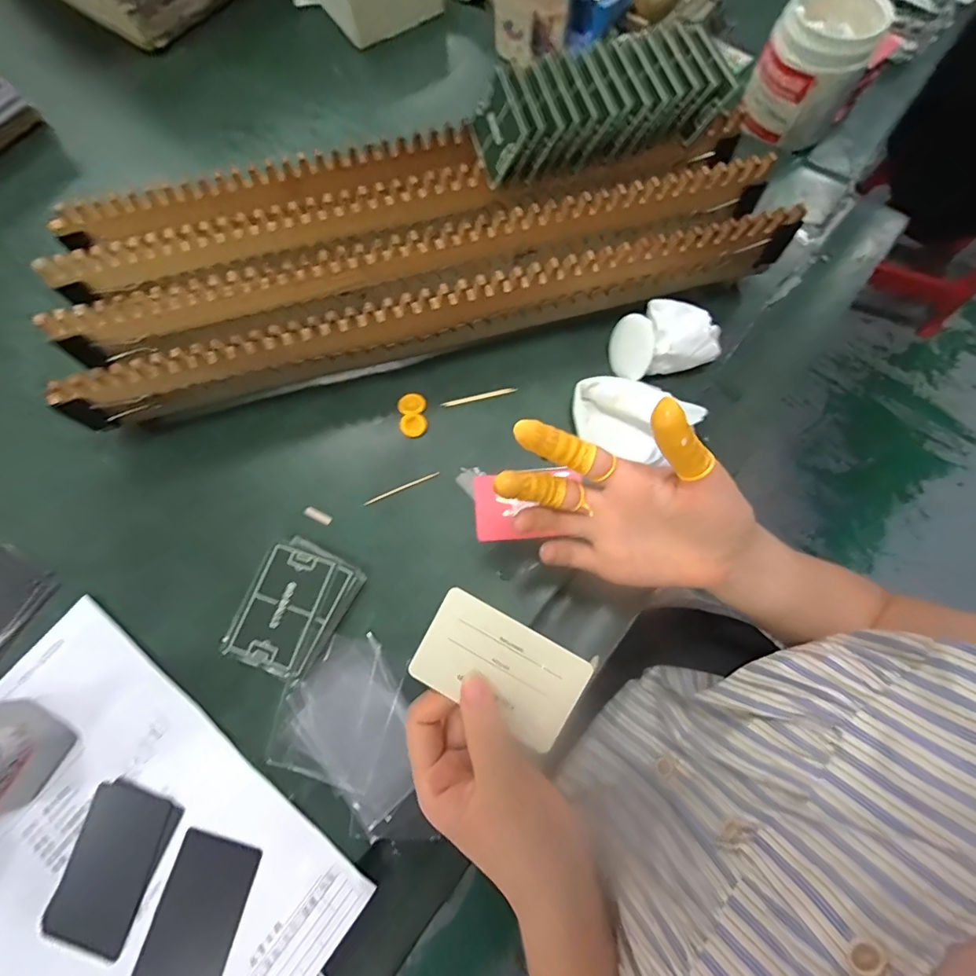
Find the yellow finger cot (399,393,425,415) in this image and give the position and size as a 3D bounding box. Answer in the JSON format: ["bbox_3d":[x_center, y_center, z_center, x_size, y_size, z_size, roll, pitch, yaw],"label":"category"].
[{"bbox_3d":[-0.065,-0.072,0.406,0.023,0.005,0.020,-6,72,-1],"label":"yellow finger cot"}]

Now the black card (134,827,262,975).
[{"bbox_3d":[-0.182,0.270,0.298,0.052,0.004,0.085,13,73,3],"label":"black card"}]

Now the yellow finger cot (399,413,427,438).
[{"bbox_3d":[-0.063,-0.052,0.399,0.022,0.006,0.020,0,72,1],"label":"yellow finger cot"}]

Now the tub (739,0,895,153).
[{"bbox_3d":[0.325,-0.423,0.473,0.097,0.093,0.081,29,75,10],"label":"tub"}]

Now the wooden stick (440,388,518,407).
[{"bbox_3d":[-0.008,-0.079,0.406,0.065,0.004,0.005,-11,72,-2],"label":"wooden stick"}]

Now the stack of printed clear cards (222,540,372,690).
[{"bbox_3d":[-0.144,0.088,0.350,0.070,0.009,0.092,27,75,10],"label":"stack of printed clear cards"}]

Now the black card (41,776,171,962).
[{"bbox_3d":[-0.249,0.249,0.310,0.054,0.007,0.088,10,75,6],"label":"black card"}]

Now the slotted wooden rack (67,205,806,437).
[{"bbox_3d":[-0.040,-0.149,0.389,0.556,0.083,0.067,-13,72,-3],"label":"slotted wooden rack"}]

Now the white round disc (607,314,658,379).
[{"bbox_3d":[0.117,-0.116,0.388,0.008,0.049,0.041,-12,29,-34],"label":"white round disc"}]

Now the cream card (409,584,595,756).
[{"bbox_3d":[0.006,0.094,0.247,0.084,0.004,0.052,28,92,7],"label":"cream card"}]

